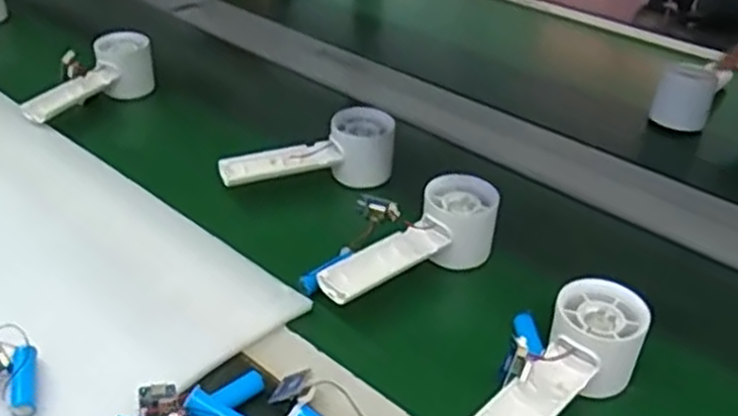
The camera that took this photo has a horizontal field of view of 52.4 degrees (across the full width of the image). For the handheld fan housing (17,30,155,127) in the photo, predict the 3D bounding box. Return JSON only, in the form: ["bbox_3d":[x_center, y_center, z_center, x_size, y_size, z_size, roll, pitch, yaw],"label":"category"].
[{"bbox_3d":[-0.298,-0.133,0.792,0.054,0.057,0.154,20,42,28],"label":"handheld fan housing"}]

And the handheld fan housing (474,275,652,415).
[{"bbox_3d":[0.115,0.106,0.455,0.054,0.055,0.149,24,44,32],"label":"handheld fan housing"}]

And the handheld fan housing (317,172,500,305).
[{"bbox_3d":[0.028,0.031,0.576,0.161,0.068,0.057,-22,41,-28],"label":"handheld fan housing"}]

